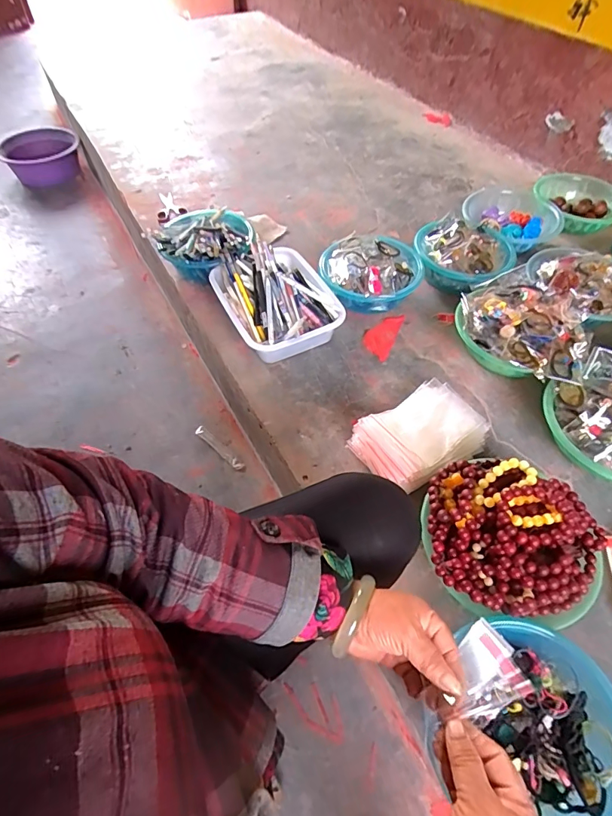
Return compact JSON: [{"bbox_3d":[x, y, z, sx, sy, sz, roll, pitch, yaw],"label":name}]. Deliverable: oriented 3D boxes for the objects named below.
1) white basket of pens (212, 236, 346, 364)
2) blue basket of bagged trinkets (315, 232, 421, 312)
[{"bbox_3d":[-0.067,-0.231,0.918,0.208,0.113,0.285,-22,58,-17],"label":"white basket of pens"},{"bbox_3d":[0.139,-0.290,0.972,0.214,0.095,0.203,1,55,0],"label":"blue basket of bagged trinkets"}]

